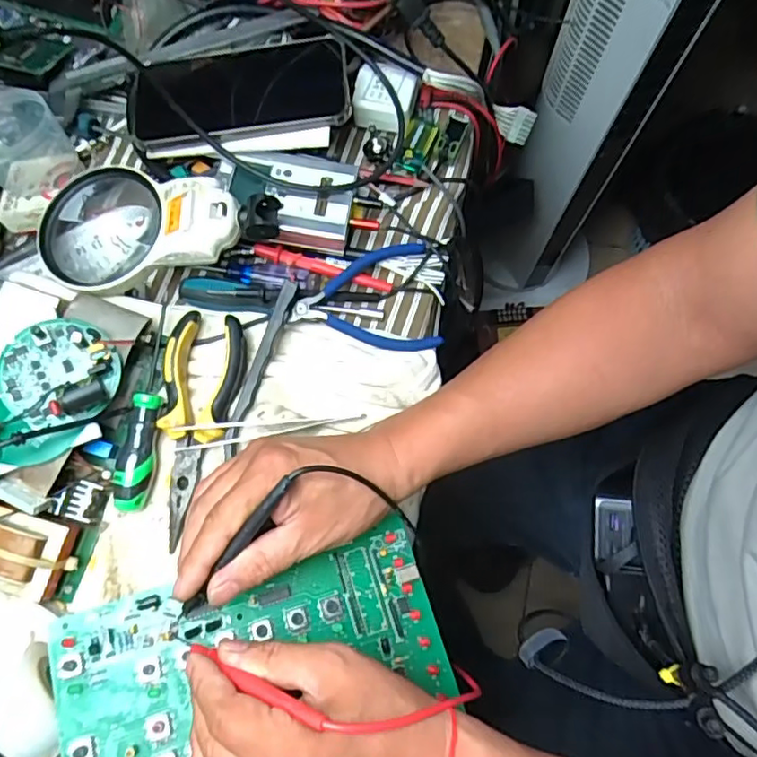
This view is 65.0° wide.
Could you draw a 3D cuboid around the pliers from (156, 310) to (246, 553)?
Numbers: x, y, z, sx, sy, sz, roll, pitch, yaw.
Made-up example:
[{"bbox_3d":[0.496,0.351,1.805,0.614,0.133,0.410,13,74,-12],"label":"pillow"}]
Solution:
[{"bbox_3d":[-0.125,0.031,0.406,0.050,0.021,0.153,6,74,2],"label":"pliers"}]

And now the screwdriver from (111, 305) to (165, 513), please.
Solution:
[{"bbox_3d":[-0.165,0.019,0.409,0.029,0.018,0.137,2,74,1],"label":"screwdriver"}]

